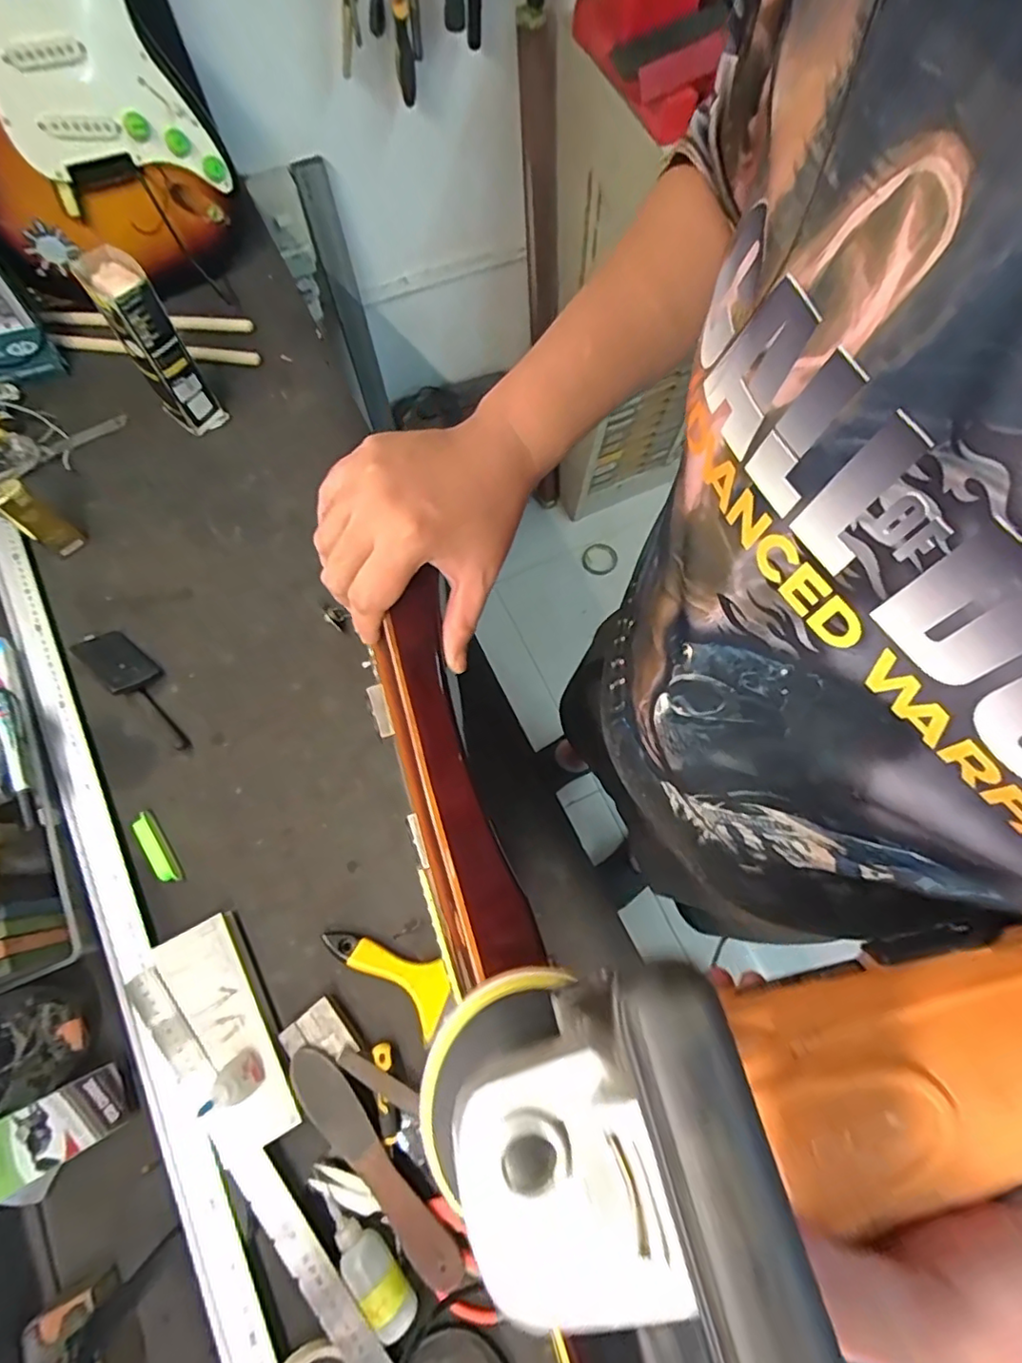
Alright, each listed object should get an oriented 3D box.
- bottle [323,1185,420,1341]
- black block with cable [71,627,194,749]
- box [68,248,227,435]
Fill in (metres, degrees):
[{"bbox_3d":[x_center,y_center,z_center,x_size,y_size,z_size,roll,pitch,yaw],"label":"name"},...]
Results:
[{"bbox_3d":[-0.123,0.492,0.495,0.035,0.028,0.112,-40,78,-13],"label":"bottle"},{"bbox_3d":[-0.406,0.001,0.638,0.169,0.030,0.048,40,75,10],"label":"black block with cable"},{"bbox_3d":[-0.405,-0.375,0.678,0.061,0.206,0.060,-42,78,-13],"label":"box"}]

